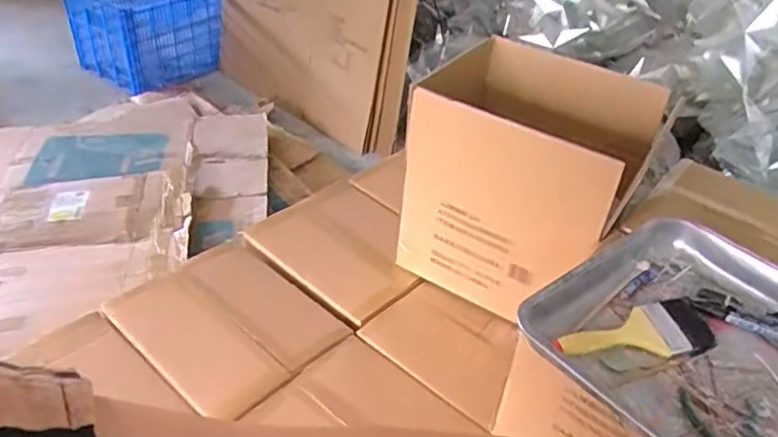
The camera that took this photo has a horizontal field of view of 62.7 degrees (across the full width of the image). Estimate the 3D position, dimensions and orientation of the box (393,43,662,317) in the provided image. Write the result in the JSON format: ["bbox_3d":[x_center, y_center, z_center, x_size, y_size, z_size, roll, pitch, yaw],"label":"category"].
[{"bbox_3d":[0.226,-0.078,1.061,0.343,0.318,0.335,18,40,17],"label":"box"}]

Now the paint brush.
[{"bbox_3d":[0.277,0.132,0.720,0.194,0.018,0.069,-9,39,-16],"label":"paint brush"}]

